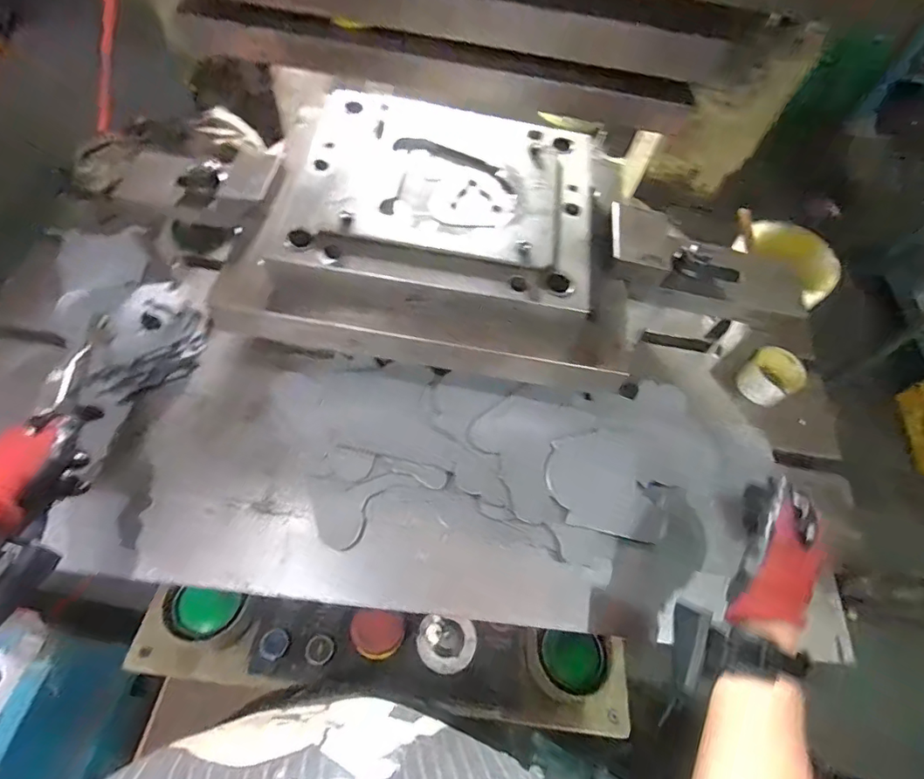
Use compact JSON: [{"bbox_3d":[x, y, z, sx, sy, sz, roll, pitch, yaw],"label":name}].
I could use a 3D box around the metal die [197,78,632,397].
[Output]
[{"bbox_3d":[-0.020,-0.181,0.552,0.428,0.095,0.321,11,60,0],"label":"metal die"}]

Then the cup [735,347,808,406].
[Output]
[{"bbox_3d":[0.417,-0.018,0.658,0.067,0.043,0.064,3,61,-5],"label":"cup"}]

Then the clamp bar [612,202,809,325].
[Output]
[{"bbox_3d":[0.291,-0.144,0.587,0.256,0.051,0.112,14,66,-12],"label":"clamp bar"}]

